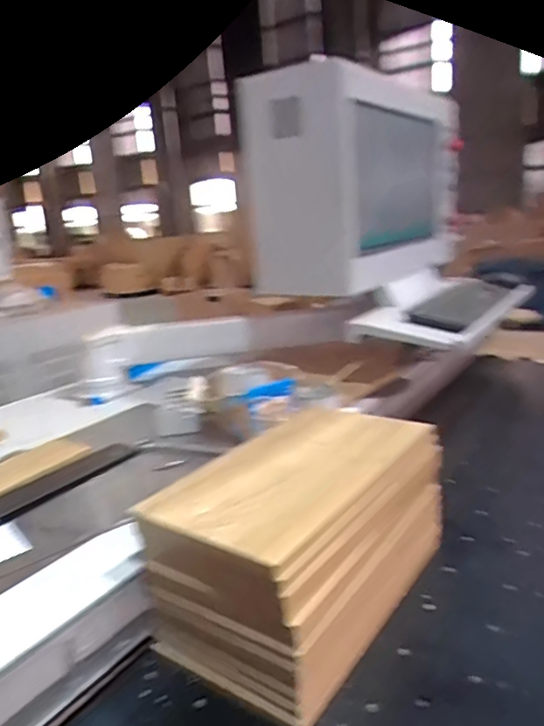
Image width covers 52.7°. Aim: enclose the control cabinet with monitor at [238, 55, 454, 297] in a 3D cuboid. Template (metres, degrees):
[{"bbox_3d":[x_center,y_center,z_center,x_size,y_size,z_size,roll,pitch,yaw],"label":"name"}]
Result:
[{"bbox_3d":[0.163,-0.369,1.185,0.449,0.387,0.298,-18,19,-41],"label":"control cabinet with monitor"}]

